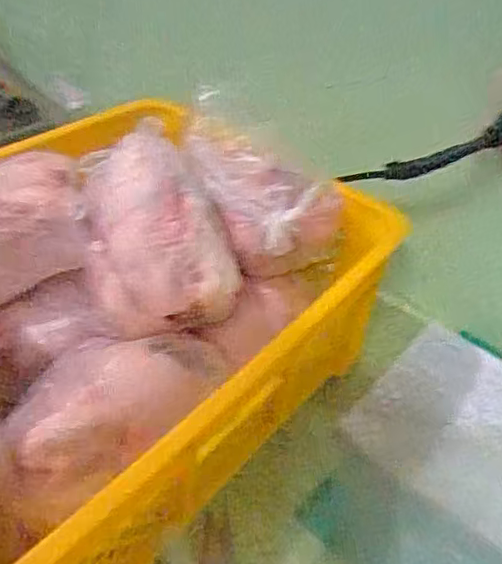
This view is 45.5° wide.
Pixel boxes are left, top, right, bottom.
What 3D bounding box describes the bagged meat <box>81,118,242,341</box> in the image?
[{"bbox_3d":[-0.085,-0.053,0.506,0.113,0.096,0.175,-5,41,-17],"label":"bagged meat"}]

